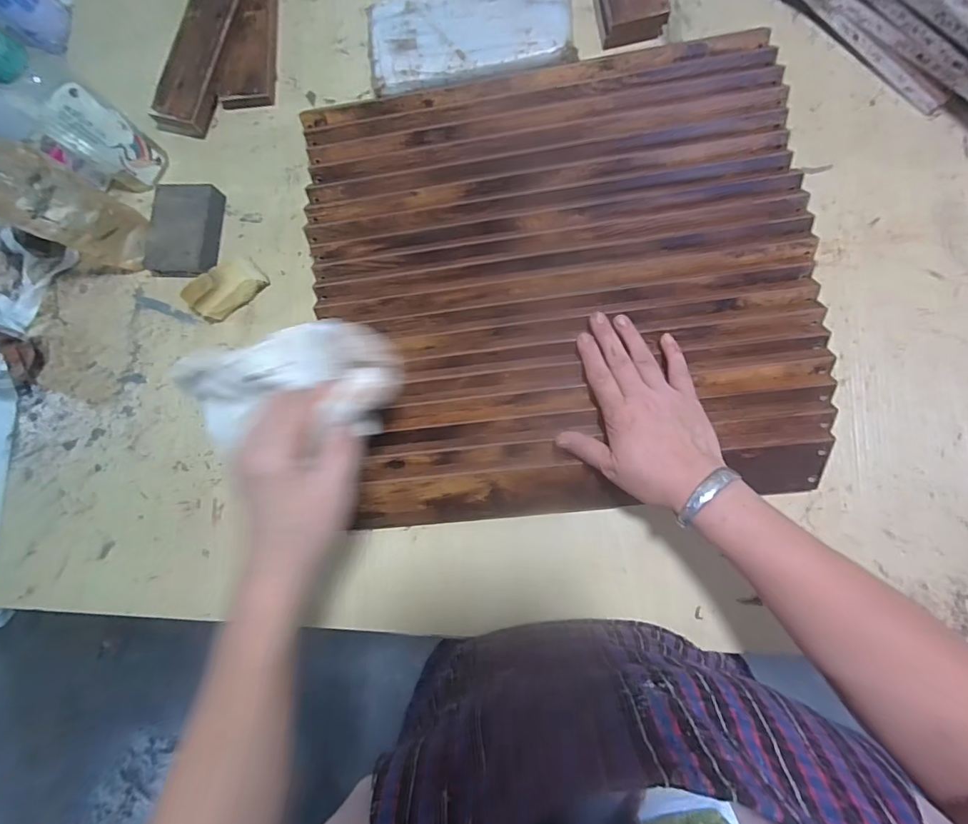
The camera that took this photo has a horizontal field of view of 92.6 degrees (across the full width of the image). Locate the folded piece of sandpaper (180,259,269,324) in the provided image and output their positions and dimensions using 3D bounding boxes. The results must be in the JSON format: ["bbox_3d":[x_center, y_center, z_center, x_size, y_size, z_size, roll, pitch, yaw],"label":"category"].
[{"bbox_3d":[-0.283,-0.135,0.504,0.078,0.037,0.044,-41,81,0],"label":"folded piece of sandpaper"}]

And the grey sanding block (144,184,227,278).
[{"bbox_3d":[-0.337,-0.204,0.521,0.077,0.027,0.100,4,83,6],"label":"grey sanding block"}]

